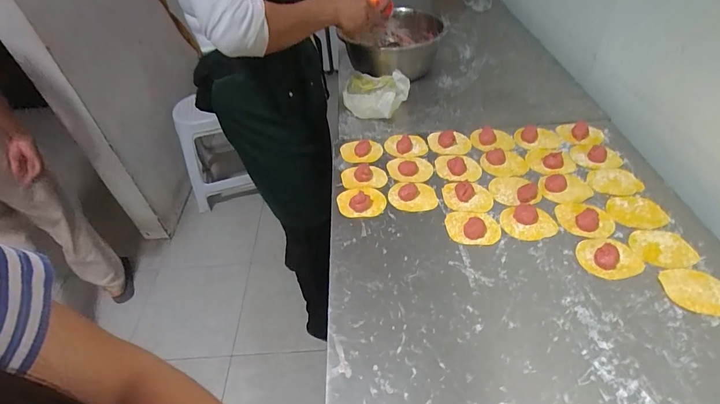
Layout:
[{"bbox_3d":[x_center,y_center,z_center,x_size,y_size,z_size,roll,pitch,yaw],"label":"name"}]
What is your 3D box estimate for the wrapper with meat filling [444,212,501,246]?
[{"bbox_3d":[0.190,0.041,0.640,0.086,0.012,0.067,2,45,8],"label":"wrapper with meat filling"}]

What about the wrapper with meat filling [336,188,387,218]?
[{"bbox_3d":[0.002,-0.005,0.693,0.087,0.021,0.061,0,45,5],"label":"wrapper with meat filling"}]

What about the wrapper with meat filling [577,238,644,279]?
[{"bbox_3d":[0.381,0.079,0.574,0.088,0.025,0.069,1,45,6],"label":"wrapper with meat filling"}]

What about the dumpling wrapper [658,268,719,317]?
[{"bbox_3d":[0.473,0.124,0.532,0.085,0.004,0.070,4,45,9],"label":"dumpling wrapper"}]

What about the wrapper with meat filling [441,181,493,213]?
[{"bbox_3d":[0.195,-0.010,0.689,0.086,0.012,0.070,3,45,8],"label":"wrapper with meat filling"}]

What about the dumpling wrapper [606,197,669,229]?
[{"bbox_3d":[0.463,0.016,0.640,0.093,0.005,0.070,-5,44,0],"label":"dumpling wrapper"}]

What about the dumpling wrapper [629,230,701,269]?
[{"bbox_3d":[0.466,0.071,0.585,0.085,0.004,0.069,1,45,6],"label":"dumpling wrapper"}]

